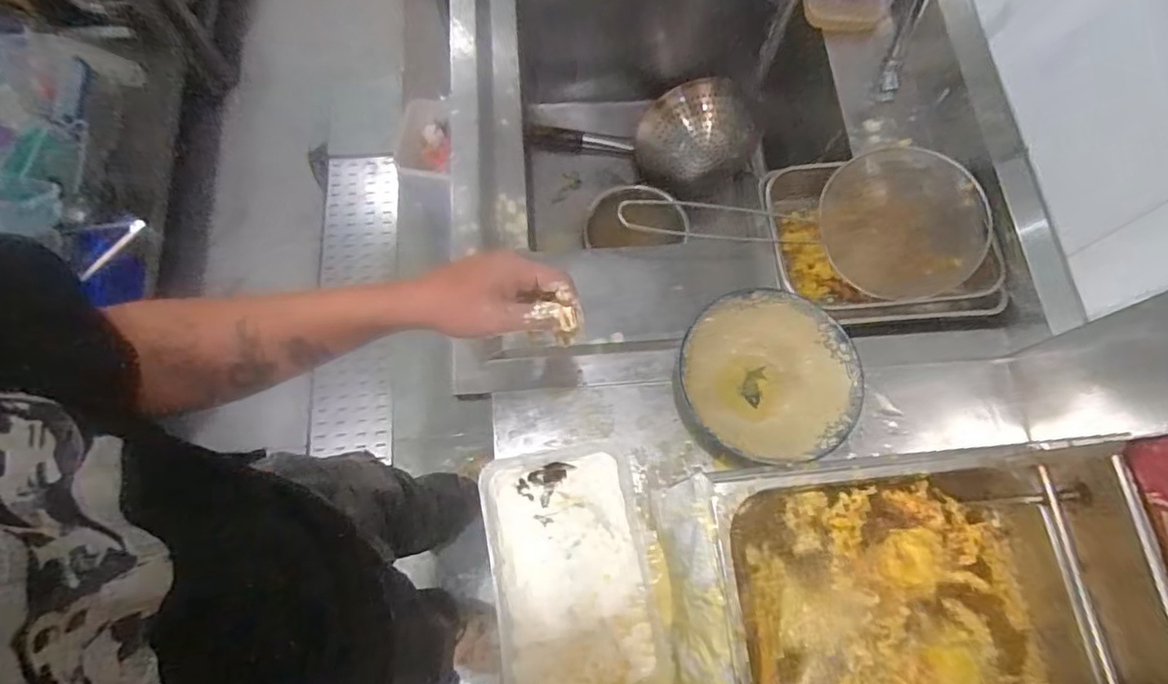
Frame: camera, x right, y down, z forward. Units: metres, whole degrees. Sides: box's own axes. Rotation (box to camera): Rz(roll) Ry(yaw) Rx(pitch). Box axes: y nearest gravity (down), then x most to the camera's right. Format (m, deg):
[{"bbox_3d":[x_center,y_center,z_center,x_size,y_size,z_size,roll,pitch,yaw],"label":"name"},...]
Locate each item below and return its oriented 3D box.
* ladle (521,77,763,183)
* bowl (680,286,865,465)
[{"bbox_3d":[0.127,-0.429,1.234,0.450,0.074,0.192,-2,72,10],"label":"ladle"},{"bbox_3d":[0.215,0.042,0.687,0.178,0.075,0.190,1,72,-2],"label":"bowl"}]

